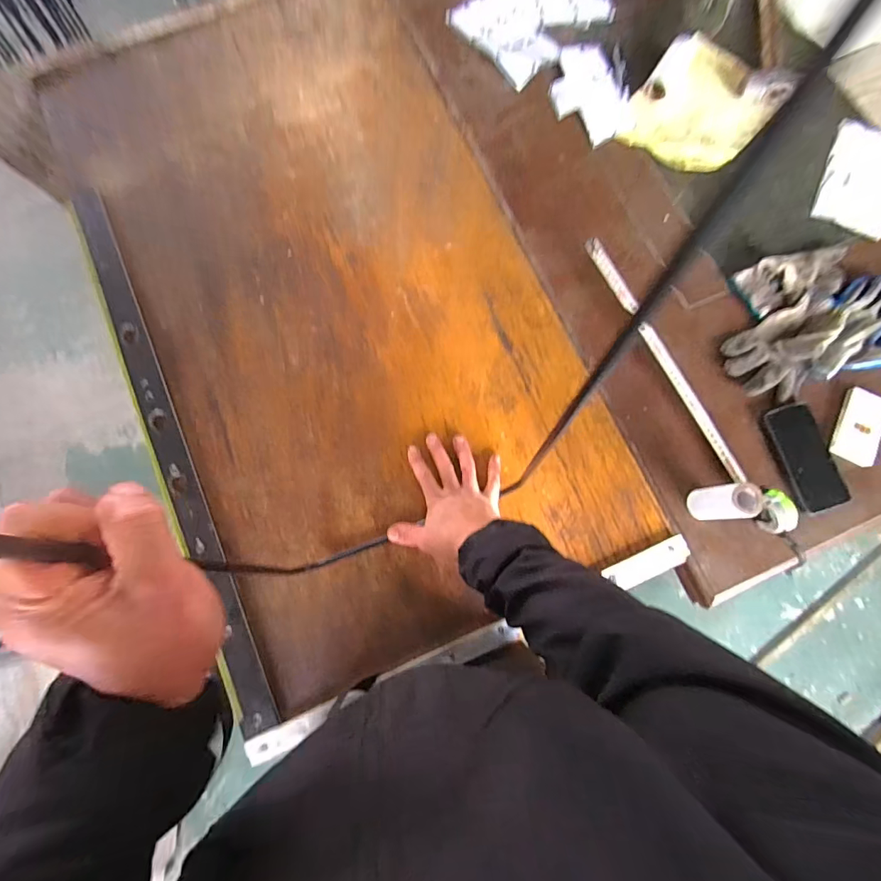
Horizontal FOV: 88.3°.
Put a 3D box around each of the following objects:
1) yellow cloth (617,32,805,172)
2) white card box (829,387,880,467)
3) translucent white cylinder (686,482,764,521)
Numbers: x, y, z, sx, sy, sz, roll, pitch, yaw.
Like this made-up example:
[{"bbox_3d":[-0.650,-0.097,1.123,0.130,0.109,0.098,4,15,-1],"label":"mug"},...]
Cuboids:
[{"bbox_3d":[0.467,-0.592,0.796,0.216,0.022,0.276,36,80,6],"label":"yellow cloth"},{"bbox_3d":[0.629,-0.021,0.674,0.059,0.016,0.107,24,79,4],"label":"white card box"},{"bbox_3d":[0.377,0.084,0.609,0.043,0.101,0.045,0,78,-1],"label":"translucent white cylinder"}]

